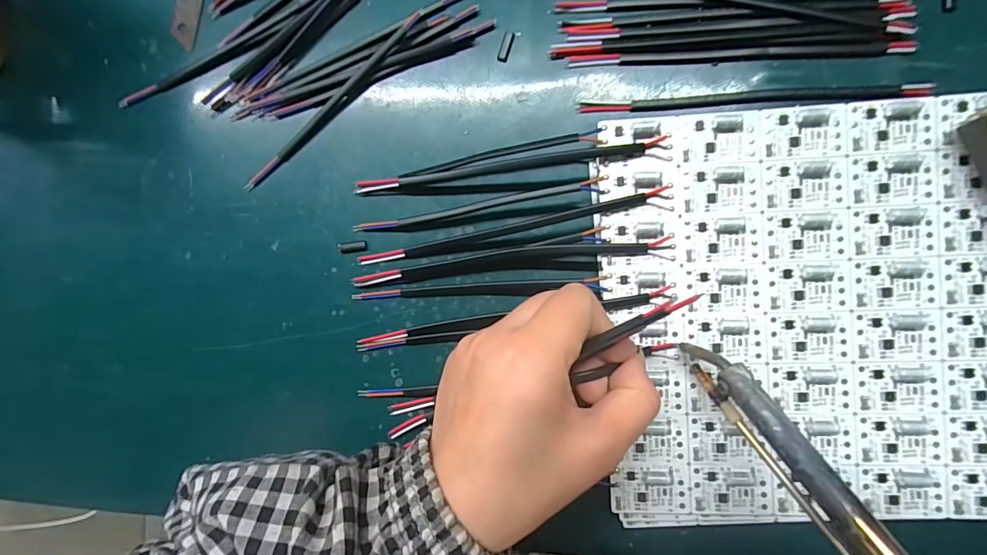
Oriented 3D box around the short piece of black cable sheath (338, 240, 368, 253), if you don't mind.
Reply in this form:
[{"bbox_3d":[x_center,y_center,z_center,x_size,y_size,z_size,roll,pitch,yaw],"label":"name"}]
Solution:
[{"bbox_3d":[-0.083,-0.018,0.262,0.017,0.004,0.006,-8,90,7],"label":"short piece of black cable sheath"}]

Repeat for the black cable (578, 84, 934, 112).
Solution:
[{"bbox_3d":[0.135,-0.096,0.240,0.172,0.007,0.007,0,91,7],"label":"black cable"}]

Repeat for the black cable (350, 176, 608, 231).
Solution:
[{"bbox_3d":[-0.011,-0.040,0.248,0.143,0.017,0.011,-8,90,7],"label":"black cable"}]

